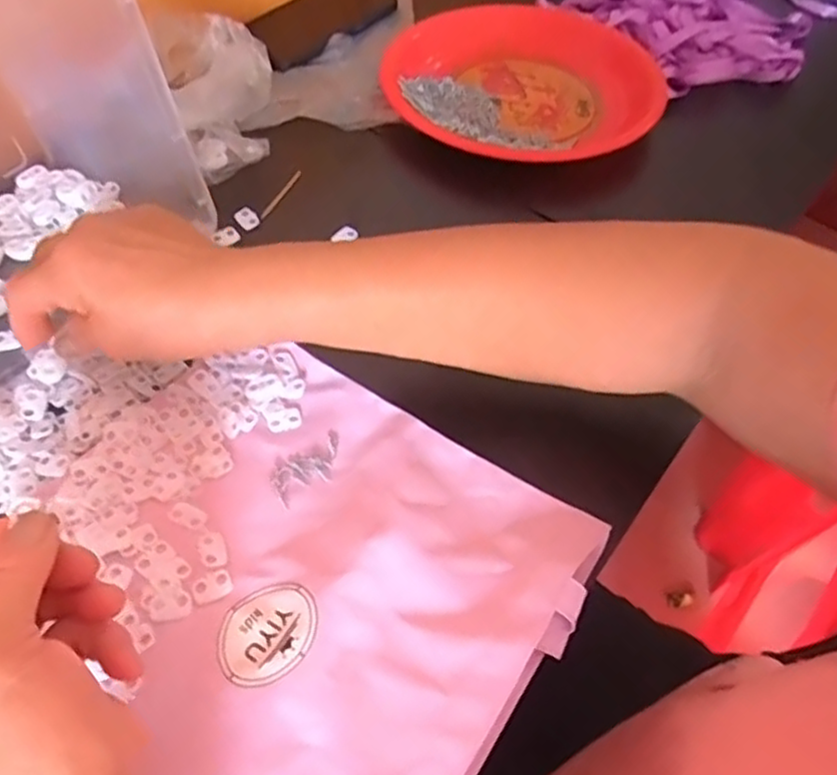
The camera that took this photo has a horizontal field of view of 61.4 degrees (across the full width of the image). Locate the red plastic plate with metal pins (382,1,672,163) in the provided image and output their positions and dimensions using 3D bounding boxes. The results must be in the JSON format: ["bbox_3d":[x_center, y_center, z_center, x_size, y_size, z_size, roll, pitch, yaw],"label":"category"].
[{"bbox_3d":[0.088,-0.262,0.585,0.225,0.031,0.211,1,51,-1],"label":"red plastic plate with metal pins"}]

